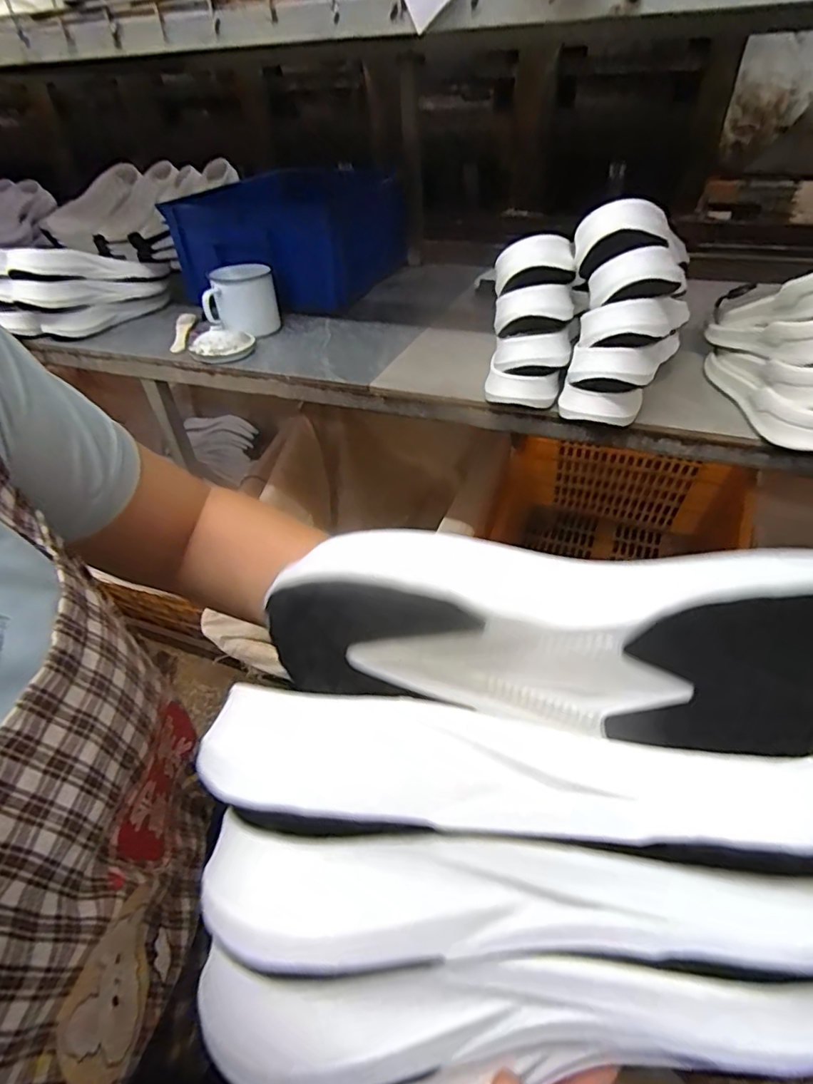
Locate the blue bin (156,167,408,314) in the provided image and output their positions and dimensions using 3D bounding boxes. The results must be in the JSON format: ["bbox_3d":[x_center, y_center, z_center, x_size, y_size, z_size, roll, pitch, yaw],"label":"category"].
[{"bbox_3d":[-0.224,-0.629,1.122,0.242,0.179,0.513,23,48,27],"label":"blue bin"}]

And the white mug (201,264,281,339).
[{"bbox_3d":[-0.278,-0.398,0.908,0.120,0.090,0.109,-12,42,-8],"label":"white mug"}]

